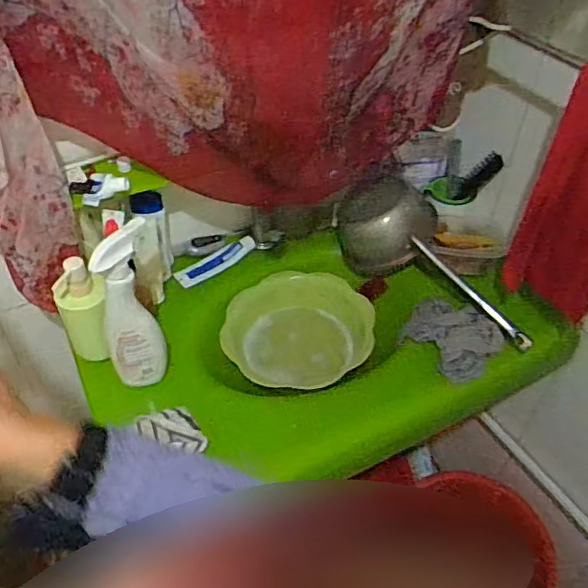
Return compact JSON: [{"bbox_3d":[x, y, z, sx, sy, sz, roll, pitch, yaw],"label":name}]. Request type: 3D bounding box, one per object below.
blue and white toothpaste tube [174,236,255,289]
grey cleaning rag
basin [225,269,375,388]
[{"bbox_3d":[-0.144,-0.059,1.056,0.164,0.029,0.048,-31,53,-29],"label":"blue and white toothpaste tube"},{"bbox_3d":[0.254,0.072,0.926,0.152,0.054,0.123,33,53,29],"label":"grey cleaning rag"},{"bbox_3d":[-0.003,0.063,1.003,0.247,0.087,0.239,1,44,-1],"label":"basin"}]

